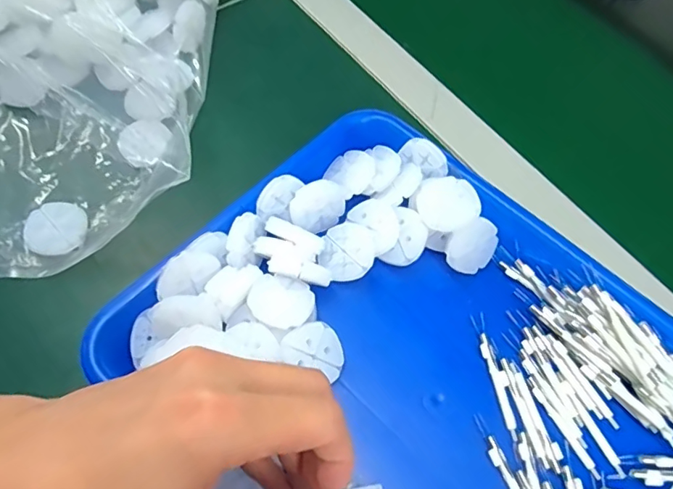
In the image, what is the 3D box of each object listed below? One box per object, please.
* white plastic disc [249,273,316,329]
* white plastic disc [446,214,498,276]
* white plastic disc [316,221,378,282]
[{"bbox_3d":[-0.030,0.032,0.289,0.034,0.007,0.031,2,62,-3],"label":"white plastic disc"},{"bbox_3d":[0.084,0.002,0.315,0.036,0.034,0.005,-40,35,-9],"label":"white plastic disc"},{"bbox_3d":[0.007,0.005,0.312,0.032,0.009,0.038,21,63,7],"label":"white plastic disc"}]

